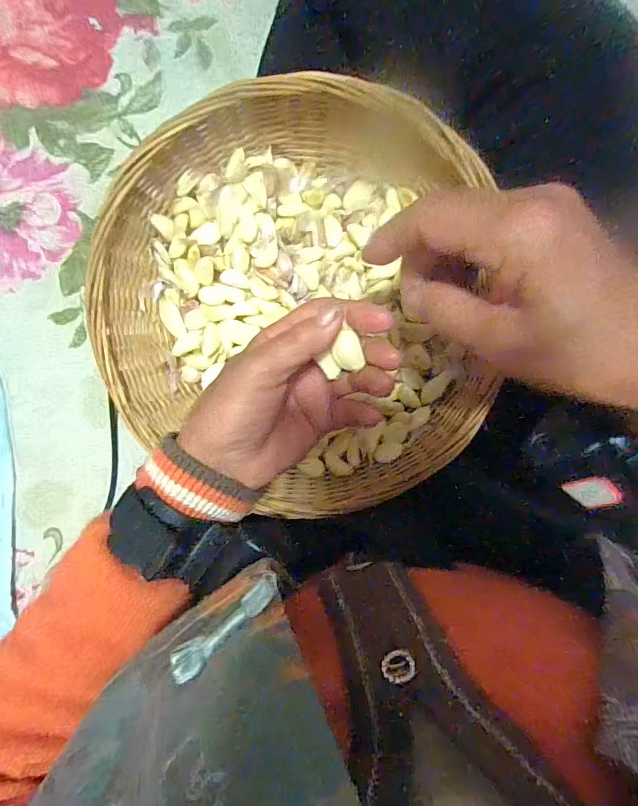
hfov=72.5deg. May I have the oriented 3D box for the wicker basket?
[{"bbox_3d":[-0.017,-0.053,0.274,0.224,0.053,0.246,0,97,2],"label":"wicker basket"}]

